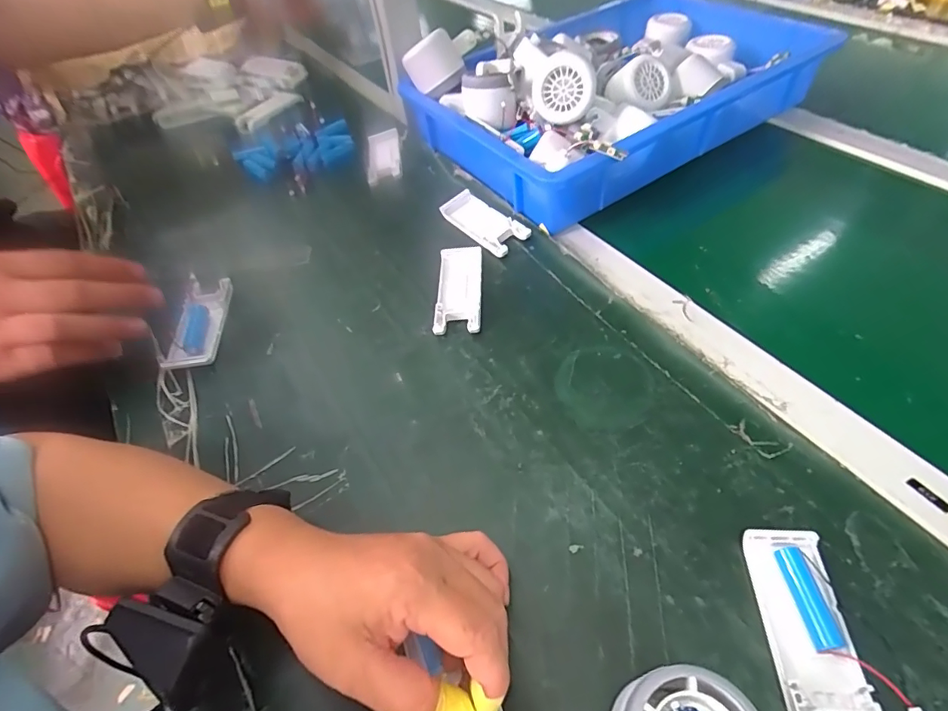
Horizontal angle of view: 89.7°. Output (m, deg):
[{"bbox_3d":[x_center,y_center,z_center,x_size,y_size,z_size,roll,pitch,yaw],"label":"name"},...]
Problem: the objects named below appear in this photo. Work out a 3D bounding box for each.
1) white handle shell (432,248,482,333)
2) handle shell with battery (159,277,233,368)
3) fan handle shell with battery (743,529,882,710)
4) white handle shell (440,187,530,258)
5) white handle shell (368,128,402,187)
[{"bbox_3d":[-0.014,-0.060,0.438,0.040,0.011,0.103,-3,52,5],"label":"white handle shell"},{"bbox_3d":[-0.252,-0.029,0.437,0.044,0.018,0.104,-8,51,1],"label":"handle shell with battery"},{"bbox_3d":[0.176,0.147,0.251,0.040,0.011,0.105,0,52,7],"label":"fan handle shell with battery"},{"bbox_3d":[0.006,-0.137,0.487,0.041,0.017,0.103,-35,56,-19],"label":"white handle shell"},{"bbox_3d":[-0.112,-0.250,0.594,0.039,0.011,0.105,-10,51,0],"label":"white handle shell"}]

